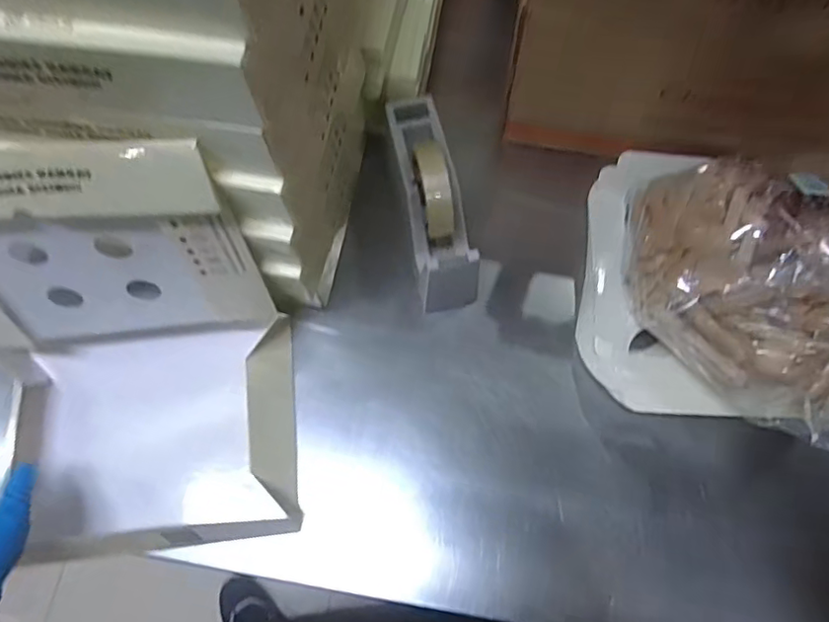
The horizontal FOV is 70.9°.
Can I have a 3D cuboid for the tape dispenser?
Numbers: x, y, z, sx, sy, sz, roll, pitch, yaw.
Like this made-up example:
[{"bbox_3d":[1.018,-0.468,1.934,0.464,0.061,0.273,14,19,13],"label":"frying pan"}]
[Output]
[{"bbox_3d":[0.017,-0.116,0.605,0.062,0.107,0.218,-11,83,-3],"label":"tape dispenser"}]

